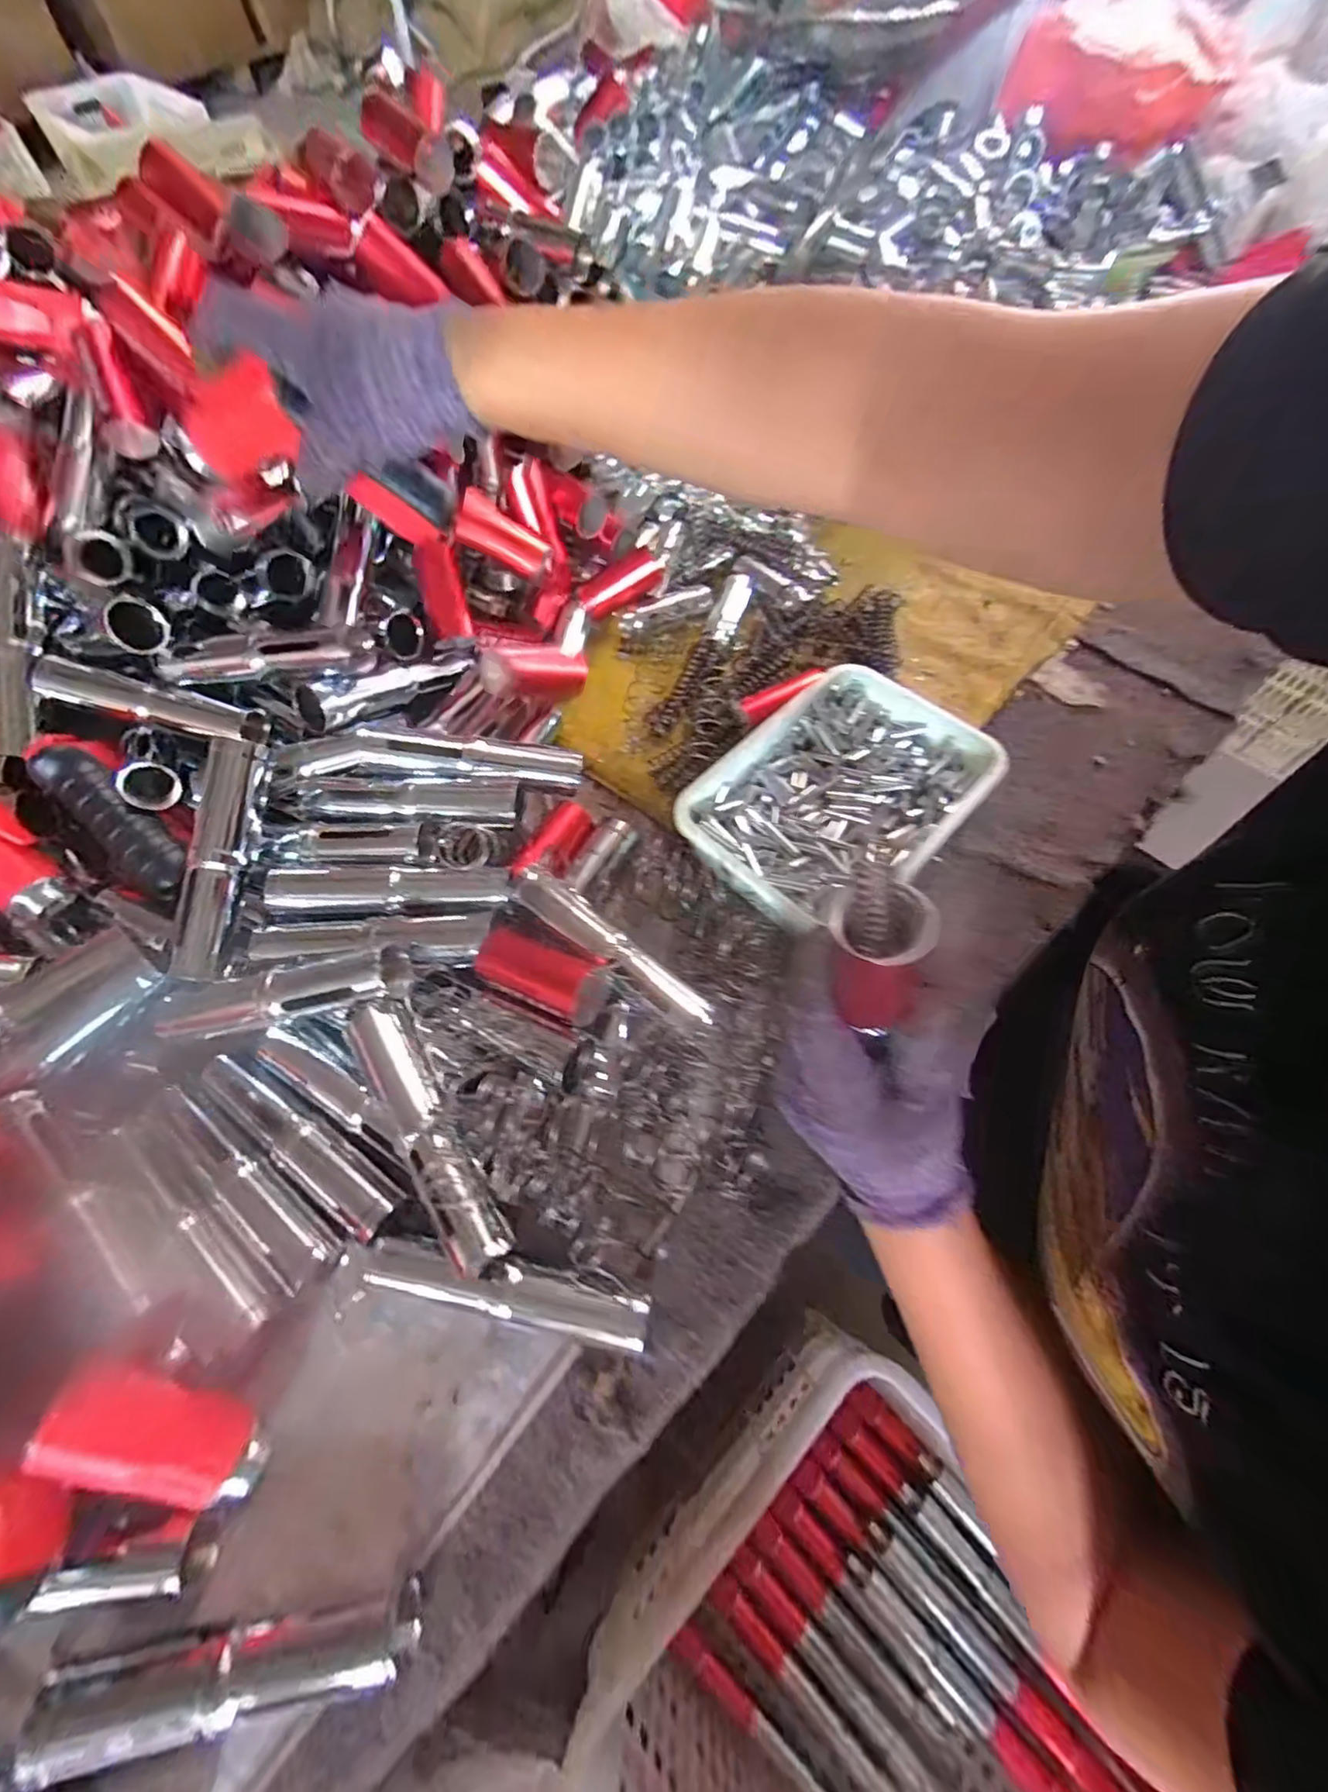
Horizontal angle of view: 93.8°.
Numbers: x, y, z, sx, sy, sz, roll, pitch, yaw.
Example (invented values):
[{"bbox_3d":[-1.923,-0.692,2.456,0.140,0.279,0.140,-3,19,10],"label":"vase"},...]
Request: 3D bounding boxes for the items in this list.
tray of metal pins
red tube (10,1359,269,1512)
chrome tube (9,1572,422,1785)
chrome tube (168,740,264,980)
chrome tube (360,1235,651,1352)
[{"bbox_3d":[0.104,-0.057,0.382,0.136,0.043,0.179,39,70,18],"label":"tray of metal pins"},{"bbox_3d":[-0.191,0.208,0.238,0.081,0.024,0.028,48,66,-26],"label":"red tube"},{"bbox_3d":[-0.158,0.283,0.228,0.128,0.025,0.024,-9,64,-4],"label":"chrome tube"},{"bbox_3d":[-0.229,-0.019,0.320,0.018,0.019,0.123,10,89,6],"label":"chrome tube"},{"bbox_3d":[-0.070,0.177,0.281,0.127,0.024,0.022,9,64,5],"label":"chrome tube"}]

